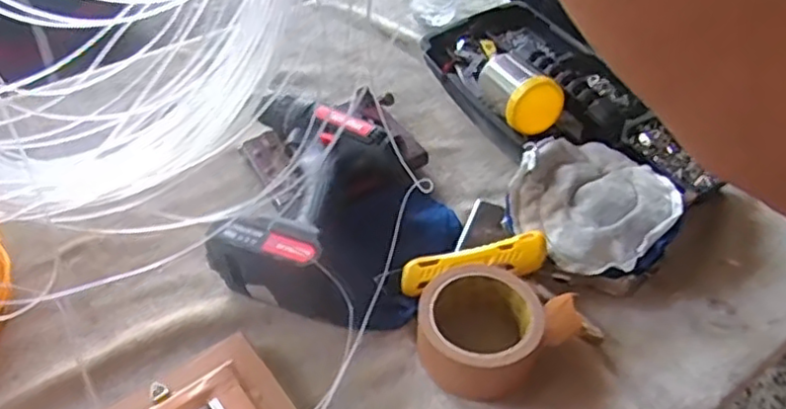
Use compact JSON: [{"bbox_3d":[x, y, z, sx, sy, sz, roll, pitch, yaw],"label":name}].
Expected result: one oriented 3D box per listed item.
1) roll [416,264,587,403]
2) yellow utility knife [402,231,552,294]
[{"bbox_3d":[0.081,0.094,0.542,0.131,0.051,0.098,-30,56,-28],"label":"roll"},{"bbox_3d":[0.071,0.052,0.580,0.129,0.016,0.032,-14,47,6],"label":"yellow utility knife"}]

